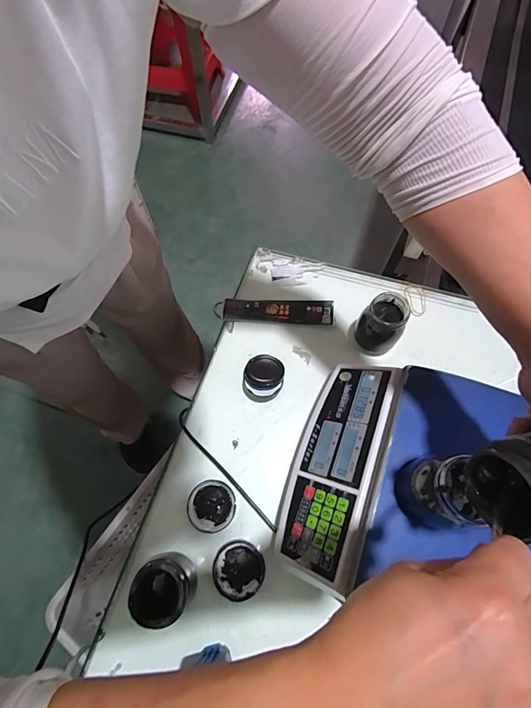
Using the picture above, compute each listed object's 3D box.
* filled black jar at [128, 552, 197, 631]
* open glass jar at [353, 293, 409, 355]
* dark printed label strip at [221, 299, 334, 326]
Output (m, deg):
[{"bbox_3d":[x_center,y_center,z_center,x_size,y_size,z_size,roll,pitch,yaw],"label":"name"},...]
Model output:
[{"bbox_3d":[-0.119,0.276,0.406,0.068,0.058,0.062,-1,69,2],"label":"filled black jar"},{"bbox_3d":[0.172,-0.042,0.512,0.065,0.097,0.057,30,73,13],"label":"open glass jar"},{"bbox_3d":[0.021,-0.069,0.576,0.182,0.009,0.045,1,69,2],"label":"dark printed label strip"}]

